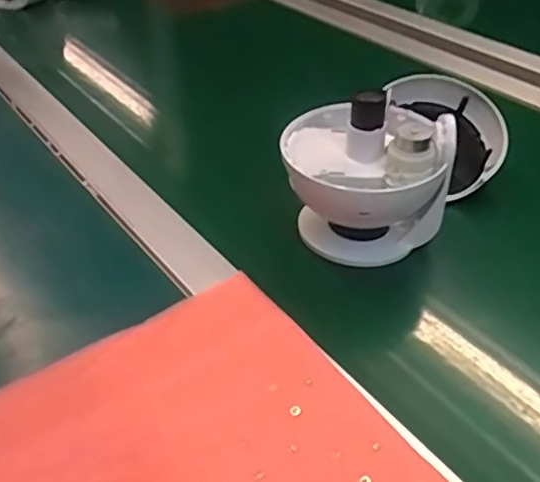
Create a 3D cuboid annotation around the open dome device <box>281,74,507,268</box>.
[{"bbox_3d":[0.104,-0.077,0.491,0.119,0.116,0.214,24,43,29],"label":"open dome device"}]

